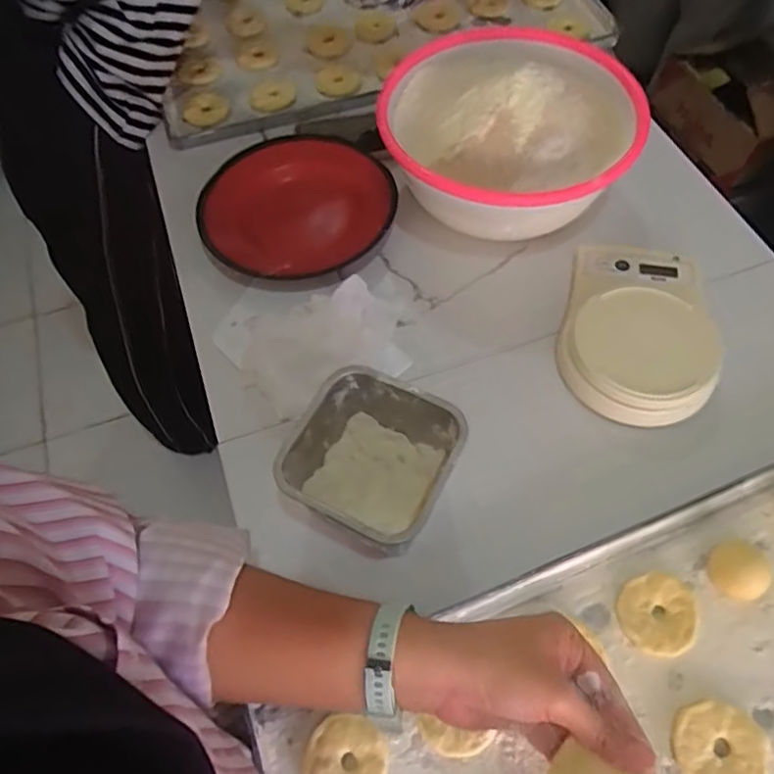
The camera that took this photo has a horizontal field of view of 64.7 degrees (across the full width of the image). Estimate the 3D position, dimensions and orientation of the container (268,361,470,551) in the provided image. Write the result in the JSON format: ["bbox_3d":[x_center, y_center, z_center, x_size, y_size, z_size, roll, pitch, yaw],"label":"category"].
[{"bbox_3d":[-0.011,0.065,0.487,0.112,0.090,0.117,25,65,16],"label":"container"}]

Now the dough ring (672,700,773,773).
[{"bbox_3d":[0.230,0.250,0.420,0.060,0.012,0.058,-1,60,2],"label":"dough ring"}]

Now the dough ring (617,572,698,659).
[{"bbox_3d":[0.206,0.173,0.466,0.056,0.010,0.059,-1,60,2],"label":"dough ring"}]

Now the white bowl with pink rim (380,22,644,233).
[{"bbox_3d":[0.125,-0.272,0.658,0.252,0.111,0.271,-32,64,-15],"label":"white bowl with pink rim"}]

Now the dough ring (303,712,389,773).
[{"bbox_3d":[-0.028,0.263,0.423,0.056,0.011,0.054,4,61,5],"label":"dough ring"}]

